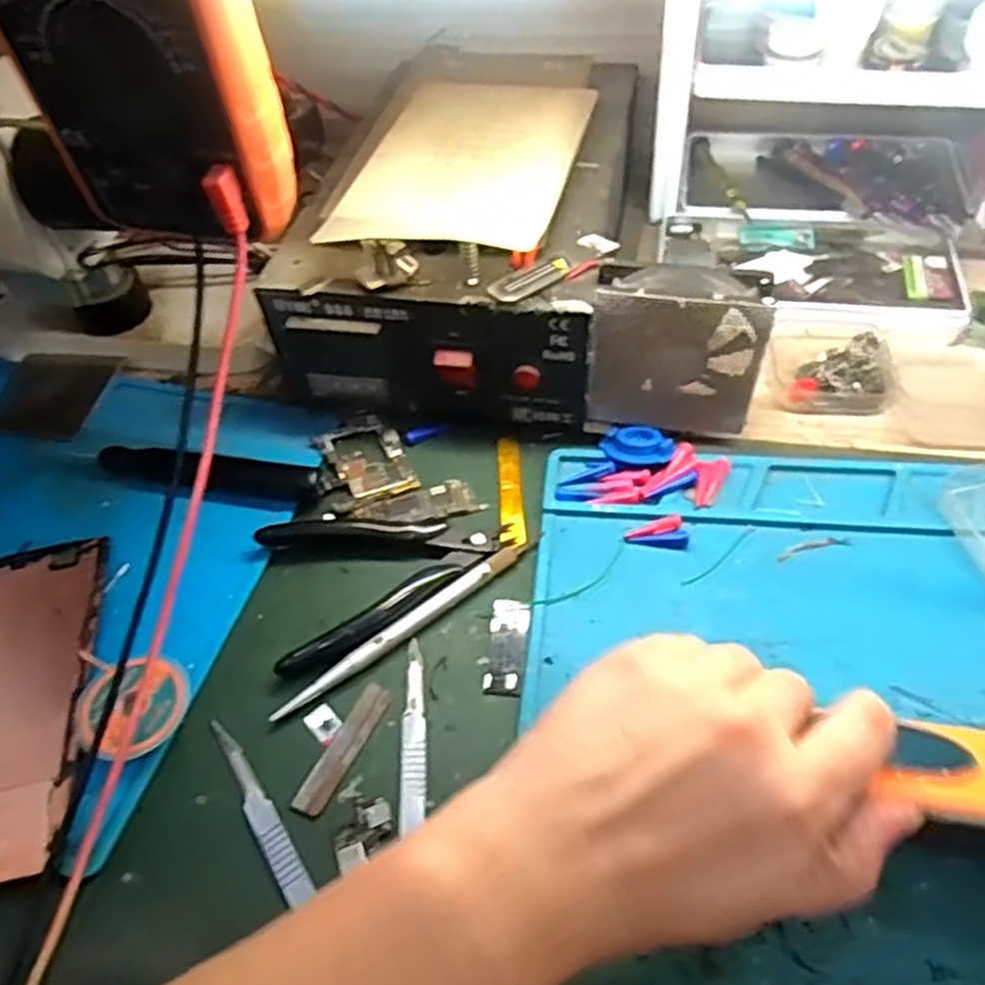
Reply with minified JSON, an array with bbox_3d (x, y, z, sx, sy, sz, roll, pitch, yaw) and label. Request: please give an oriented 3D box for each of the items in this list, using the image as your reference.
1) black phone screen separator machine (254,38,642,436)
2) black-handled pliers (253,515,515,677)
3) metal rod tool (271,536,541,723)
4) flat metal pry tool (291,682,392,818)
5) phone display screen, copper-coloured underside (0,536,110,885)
[{"bbox_3d":[-0.008,-0.157,0.451,0.157,0.102,0.235,8,52,11],"label":"black phone screen separator machine"},{"bbox_3d":[-0.048,0.033,0.369,0.112,0.009,0.079,-16,51,-8],"label":"black-handled pliers"},{"bbox_3d":[-0.035,0.057,0.350,0.136,0.007,0.008,-33,55,-20],"label":"metal rod tool"},{"bbox_3d":[-0.060,0.103,0.320,0.013,0.004,0.057,20,55,20],"label":"flat metal pry tool"},{"bbox_3d":[-0.210,0.086,0.340,0.071,0.009,0.158,-11,51,-4],"label":"phone display screen, copper-coloured underside"}]

